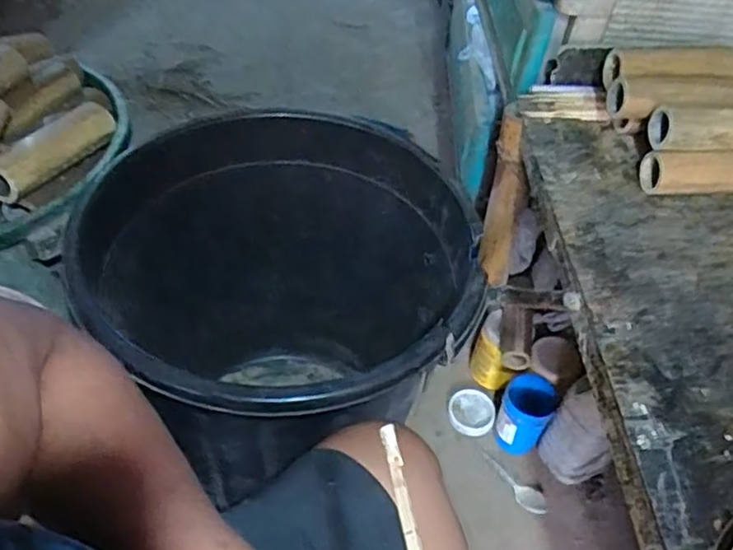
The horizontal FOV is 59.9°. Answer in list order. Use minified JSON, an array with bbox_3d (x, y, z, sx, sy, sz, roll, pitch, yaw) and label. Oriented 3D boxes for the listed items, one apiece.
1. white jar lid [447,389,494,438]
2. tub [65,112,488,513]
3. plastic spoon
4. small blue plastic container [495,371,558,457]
[{"bbox_3d":[0.196,0.256,1.189,0.083,0.016,0.094,13,47,5],"label":"white jar lid"},{"bbox_3d":[-0.101,0.086,0.914,0.456,0.455,0.467,4,47,-4],"label":"tub"},{"bbox_3d":[0.252,0.363,1.101,0.137,0.009,0.039,34,52,23],"label":"plastic spoon"},{"bbox_3d":[0.278,0.248,1.127,0.085,0.135,0.081,4,47,-4],"label":"small blue plastic container"}]

